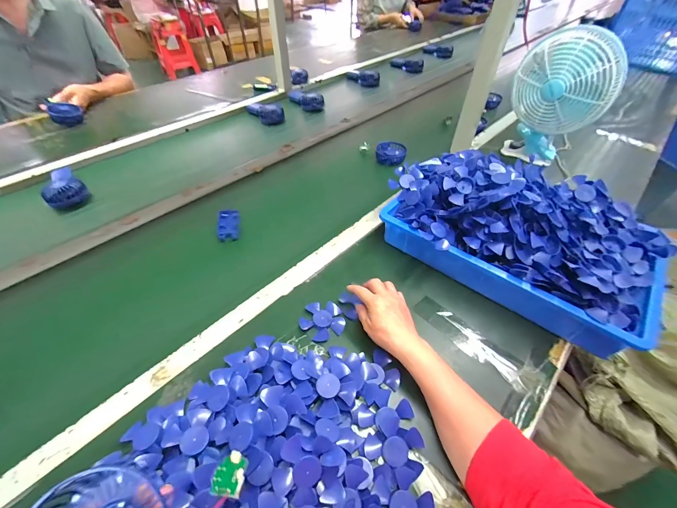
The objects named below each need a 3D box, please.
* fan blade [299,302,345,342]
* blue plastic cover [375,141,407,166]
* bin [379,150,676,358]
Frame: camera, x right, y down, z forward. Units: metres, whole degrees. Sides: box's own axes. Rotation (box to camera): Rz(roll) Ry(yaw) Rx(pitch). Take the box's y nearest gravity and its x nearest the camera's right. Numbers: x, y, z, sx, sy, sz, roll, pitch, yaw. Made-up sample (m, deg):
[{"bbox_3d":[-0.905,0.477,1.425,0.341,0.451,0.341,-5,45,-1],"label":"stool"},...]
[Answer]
[{"bbox_3d":[-0.027,0.110,0.493,0.071,0.010,0.064,-9,50,-9],"label":"fan blade"},{"bbox_3d":[0.155,-0.297,0.877,0.086,0.036,0.086,10,50,7],"label":"blue plastic cover"},{"bbox_3d":[0.312,-0.051,0.539,0.448,0.147,0.259,35,57,26],"label":"bin"}]

